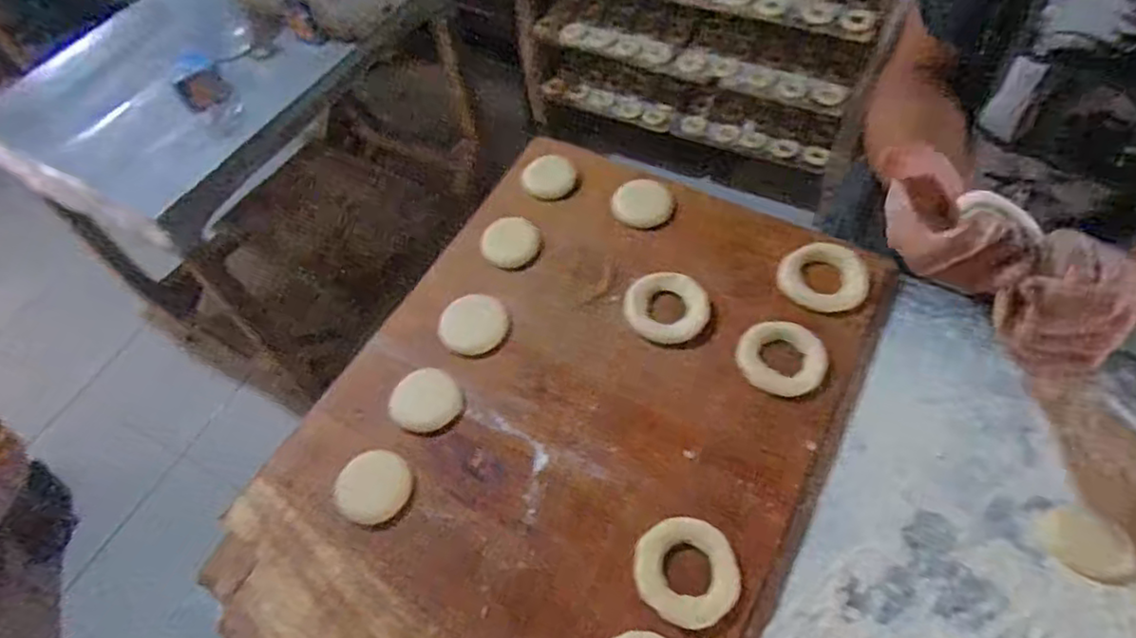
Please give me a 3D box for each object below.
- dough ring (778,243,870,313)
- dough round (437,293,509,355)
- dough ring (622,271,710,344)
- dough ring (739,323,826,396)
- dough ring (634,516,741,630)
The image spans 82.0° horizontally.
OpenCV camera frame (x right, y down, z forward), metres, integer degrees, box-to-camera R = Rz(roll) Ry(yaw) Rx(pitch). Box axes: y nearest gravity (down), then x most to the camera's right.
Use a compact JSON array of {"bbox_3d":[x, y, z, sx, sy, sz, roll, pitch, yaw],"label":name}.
[{"bbox_3d":[0.248,-0.041,0.637,0.079,0.019,0.075,-3,56,4],"label":"dough ring"},{"bbox_3d":[-0.093,0.004,0.645,0.066,0.006,0.067,-3,56,4],"label":"dough round"},{"bbox_3d":[0.095,-0.011,0.629,0.078,0.017,0.071,-3,56,4],"label":"dough ring"},{"bbox_3d":[0.195,0.035,0.597,0.076,0.013,0.070,-3,56,4],"label":"dough ring"},{"bbox_3d":[0.091,0.195,0.502,0.079,0.021,0.074,-3,56,4],"label":"dough ring"}]

